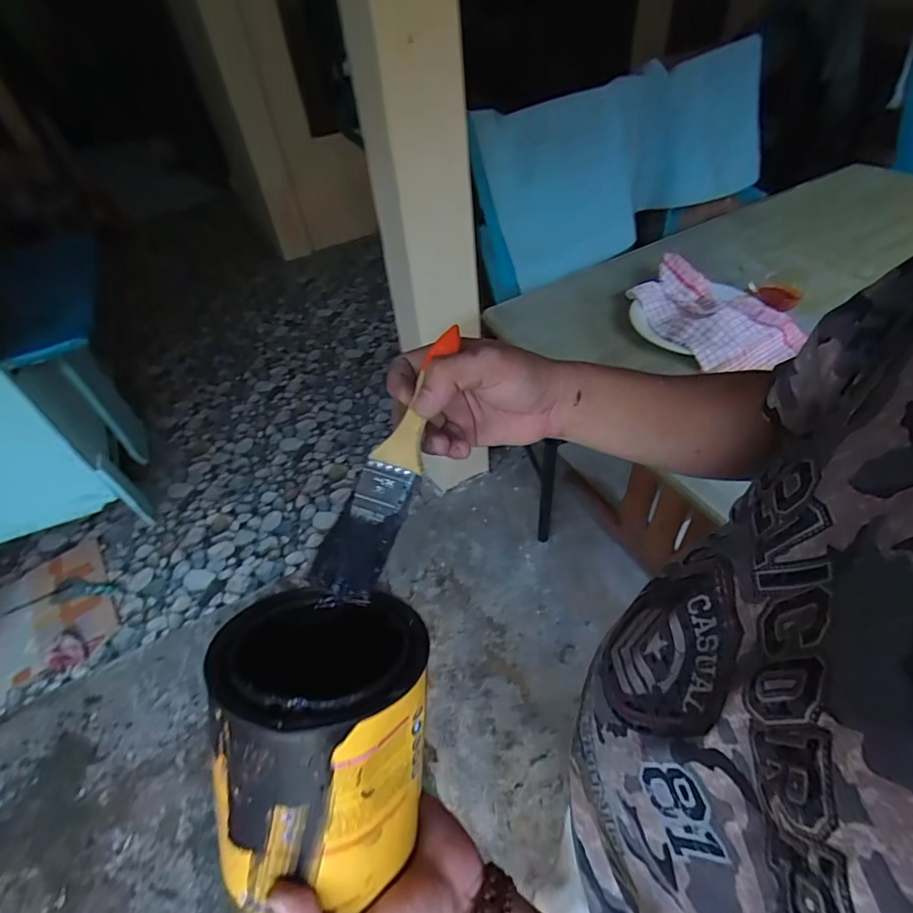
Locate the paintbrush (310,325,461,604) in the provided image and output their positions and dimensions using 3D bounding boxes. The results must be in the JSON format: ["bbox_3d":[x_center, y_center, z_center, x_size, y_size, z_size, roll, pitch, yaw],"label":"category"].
[{"bbox_3d":[-0.034,-0.003,0.291,0.035,0.009,0.179,14,68,18],"label":"paintbrush"}]

